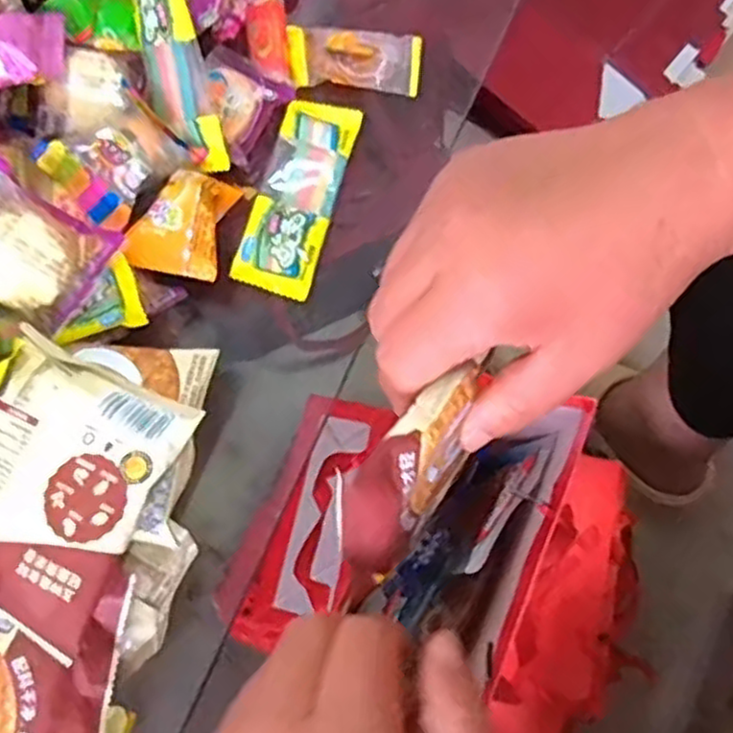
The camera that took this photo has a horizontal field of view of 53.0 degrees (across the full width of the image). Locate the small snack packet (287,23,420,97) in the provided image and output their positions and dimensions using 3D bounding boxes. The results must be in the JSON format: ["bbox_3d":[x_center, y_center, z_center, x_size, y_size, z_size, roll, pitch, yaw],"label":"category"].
[{"bbox_3d":[-0.006,-0.158,0.378,0.066,0.015,0.032,2,77,2],"label":"small snack packet"}]

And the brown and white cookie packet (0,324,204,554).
[{"bbox_3d":[-0.126,0.043,0.290,0.084,0.015,0.094,25,79,7],"label":"brown and white cookie packet"}]

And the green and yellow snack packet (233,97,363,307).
[{"bbox_3d":[-0.034,-0.084,0.361,0.036,0.011,0.098,16,78,6],"label":"green and yellow snack packet"}]

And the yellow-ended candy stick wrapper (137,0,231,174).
[{"bbox_3d":[-0.088,-0.140,0.340,0.034,0.012,0.098,-1,115,30],"label":"yellow-ended candy stick wrapper"}]

